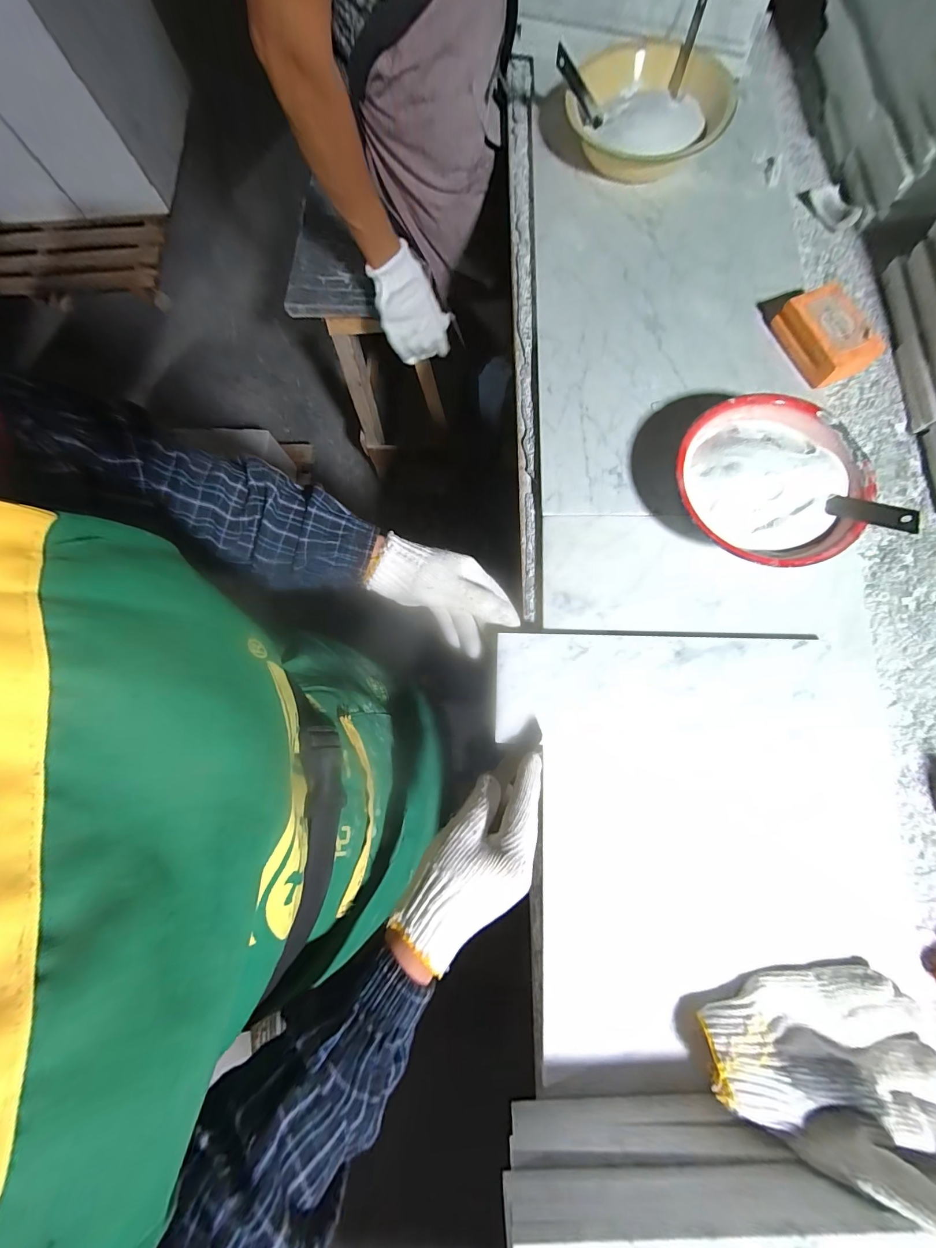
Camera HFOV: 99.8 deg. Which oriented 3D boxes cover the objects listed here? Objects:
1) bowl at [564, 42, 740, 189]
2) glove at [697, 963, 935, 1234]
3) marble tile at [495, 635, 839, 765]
[{"bbox_3d":[0.213,-0.615,0.470,0.182,0.044,0.170,-1,76,3],"label":"bowl"},{"bbox_3d":[0.267,0.317,0.276,0.174,0.085,0.091,-5,79,3],"label":"glove"},{"bbox_3d":[0.173,0.063,0.361,0.288,0.006,0.105,2,79,4],"label":"marble tile"}]

